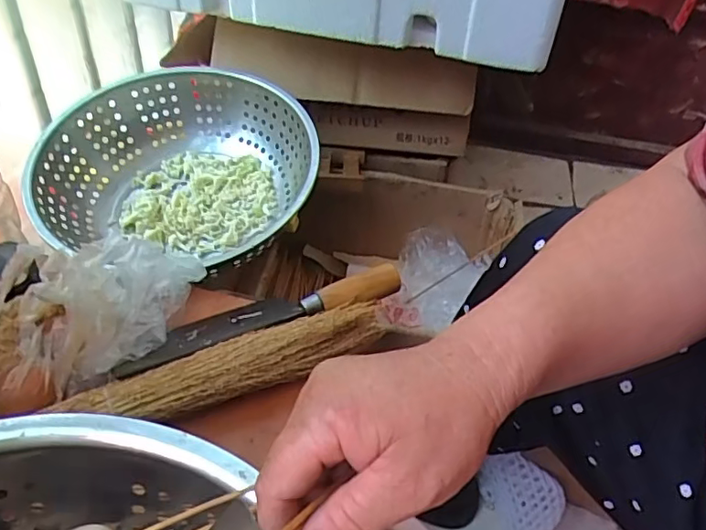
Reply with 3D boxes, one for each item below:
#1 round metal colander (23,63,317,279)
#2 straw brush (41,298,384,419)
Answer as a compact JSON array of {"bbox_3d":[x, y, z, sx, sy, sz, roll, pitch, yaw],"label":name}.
[{"bbox_3d":[-0.215,-0.118,0.712,0.325,0.118,0.320,2,60,-3],"label":"round metal colander"},{"bbox_3d":[-0.095,0.083,0.483,0.265,0.033,0.039,-17,46,-23],"label":"straw brush"}]

